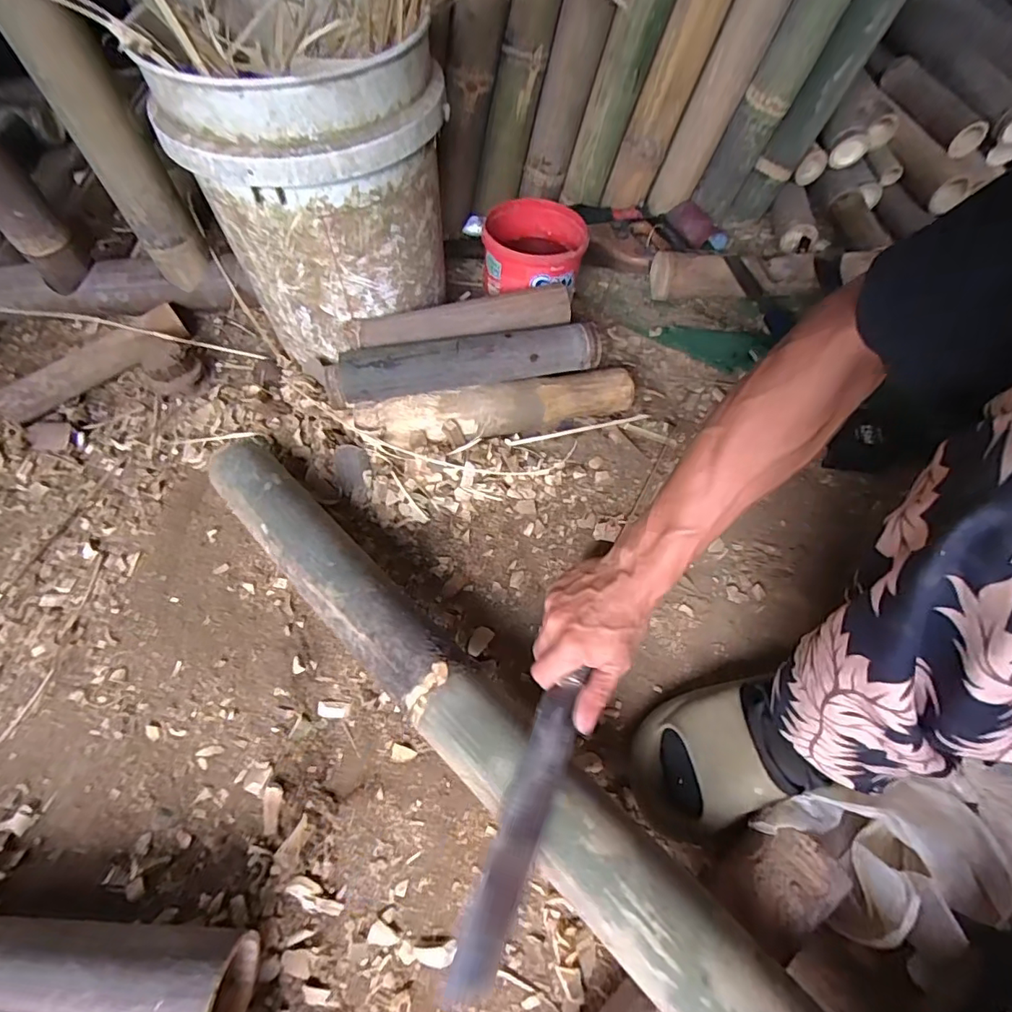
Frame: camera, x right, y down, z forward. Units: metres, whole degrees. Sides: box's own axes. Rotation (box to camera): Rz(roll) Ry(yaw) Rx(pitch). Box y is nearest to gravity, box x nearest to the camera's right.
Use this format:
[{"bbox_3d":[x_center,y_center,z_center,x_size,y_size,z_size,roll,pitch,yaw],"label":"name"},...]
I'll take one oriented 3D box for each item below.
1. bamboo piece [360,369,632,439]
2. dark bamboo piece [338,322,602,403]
[{"bbox_3d":[-0.008,-0.126,0.681,0.354,0.044,0.058,-9,58,-6],"label":"bamboo piece"},{"bbox_3d":[-0.042,-0.186,0.663,0.326,0.051,0.062,-11,58,-8],"label":"dark bamboo piece"}]

